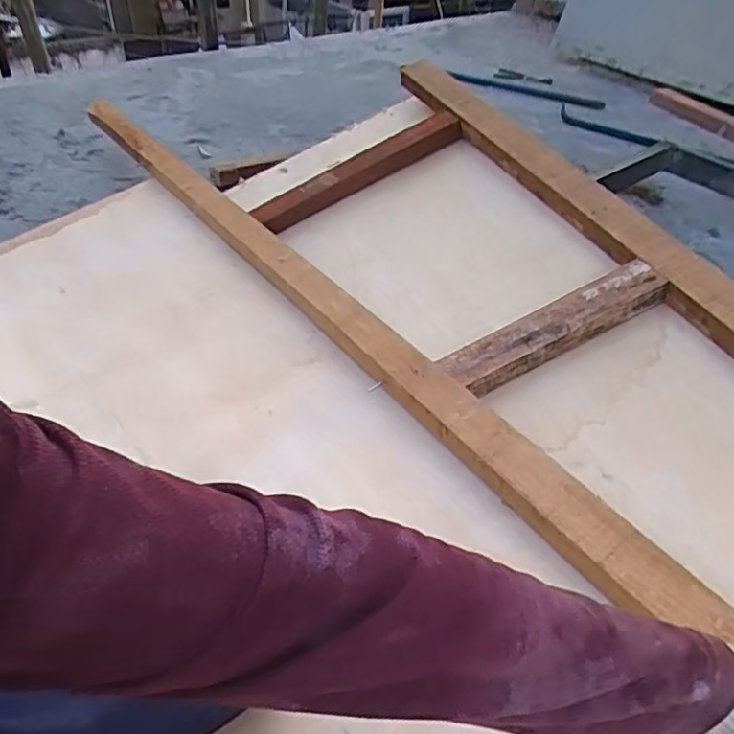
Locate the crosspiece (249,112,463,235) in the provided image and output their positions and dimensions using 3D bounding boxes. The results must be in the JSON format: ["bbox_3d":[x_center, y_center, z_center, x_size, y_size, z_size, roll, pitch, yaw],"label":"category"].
[{"bbox_3d":[-0.021,-0.359,1.130,0.412,0.049,0.060,-26,45,0],"label":"crosspiece"}]

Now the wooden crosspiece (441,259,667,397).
[{"bbox_3d":[0.249,-0.050,0.795,0.289,0.042,0.065,-26,46,-4],"label":"wooden crosspiece"}]

